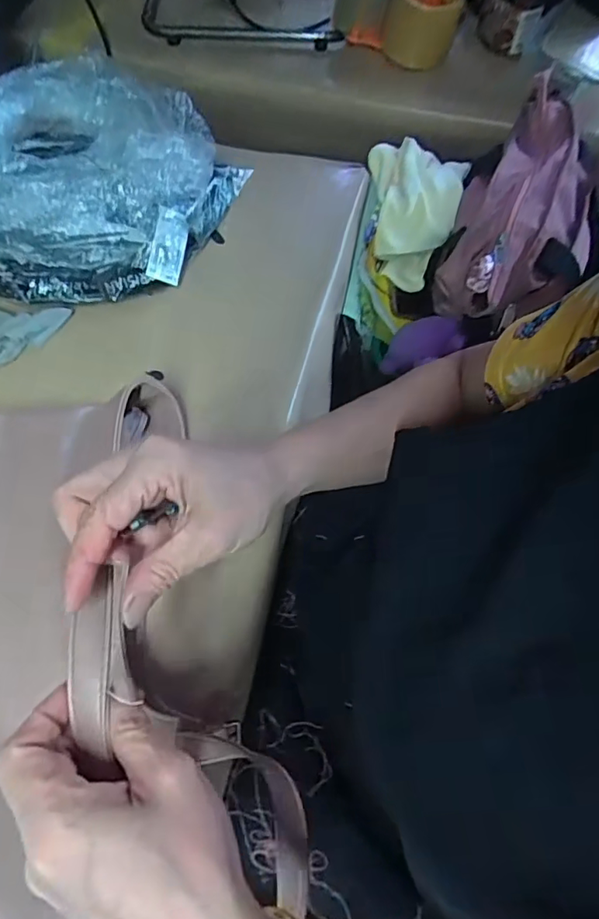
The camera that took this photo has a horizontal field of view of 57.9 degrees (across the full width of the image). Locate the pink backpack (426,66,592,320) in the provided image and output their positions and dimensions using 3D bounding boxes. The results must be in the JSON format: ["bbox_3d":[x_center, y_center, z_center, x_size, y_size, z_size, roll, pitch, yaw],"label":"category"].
[{"bbox_3d":[0.252,-0.263,0.608,0.143,0.114,0.275,20,69,9],"label":"pink backpack"}]

